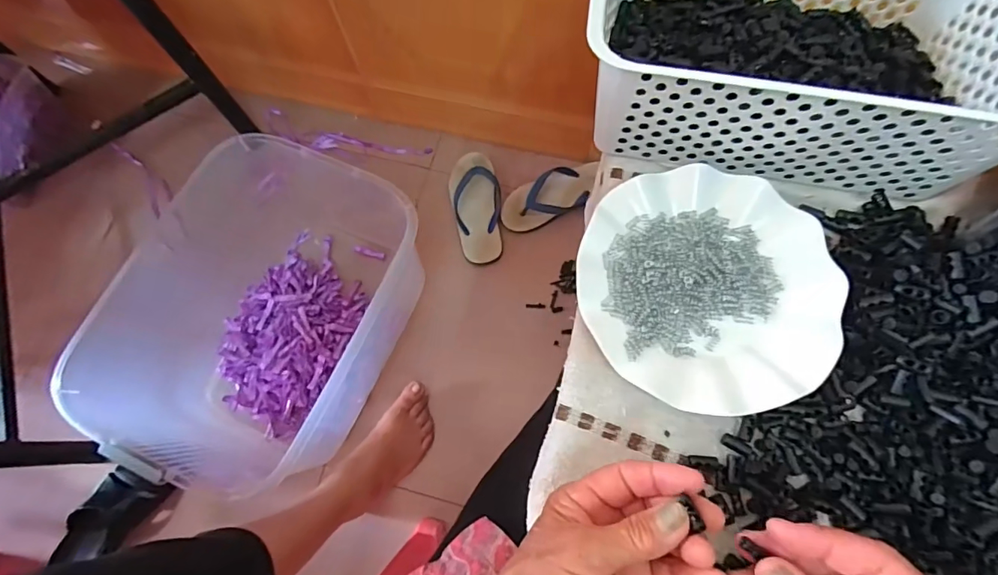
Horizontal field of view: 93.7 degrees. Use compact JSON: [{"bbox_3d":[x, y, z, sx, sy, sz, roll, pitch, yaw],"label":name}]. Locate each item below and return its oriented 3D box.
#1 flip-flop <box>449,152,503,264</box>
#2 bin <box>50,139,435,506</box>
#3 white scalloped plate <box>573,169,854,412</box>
[{"bbox_3d":[-0.042,-0.166,0.927,0.095,0.037,0.231,-13,72,-2],"label":"flip-flop"},{"bbox_3d":[-0.360,0.036,0.759,0.408,0.244,0.547,16,73,7],"label":"bin"},{"bbox_3d":[0.151,-0.004,0.345,0.178,0.017,0.180,-1,72,2],"label":"white scalloped plate"}]

